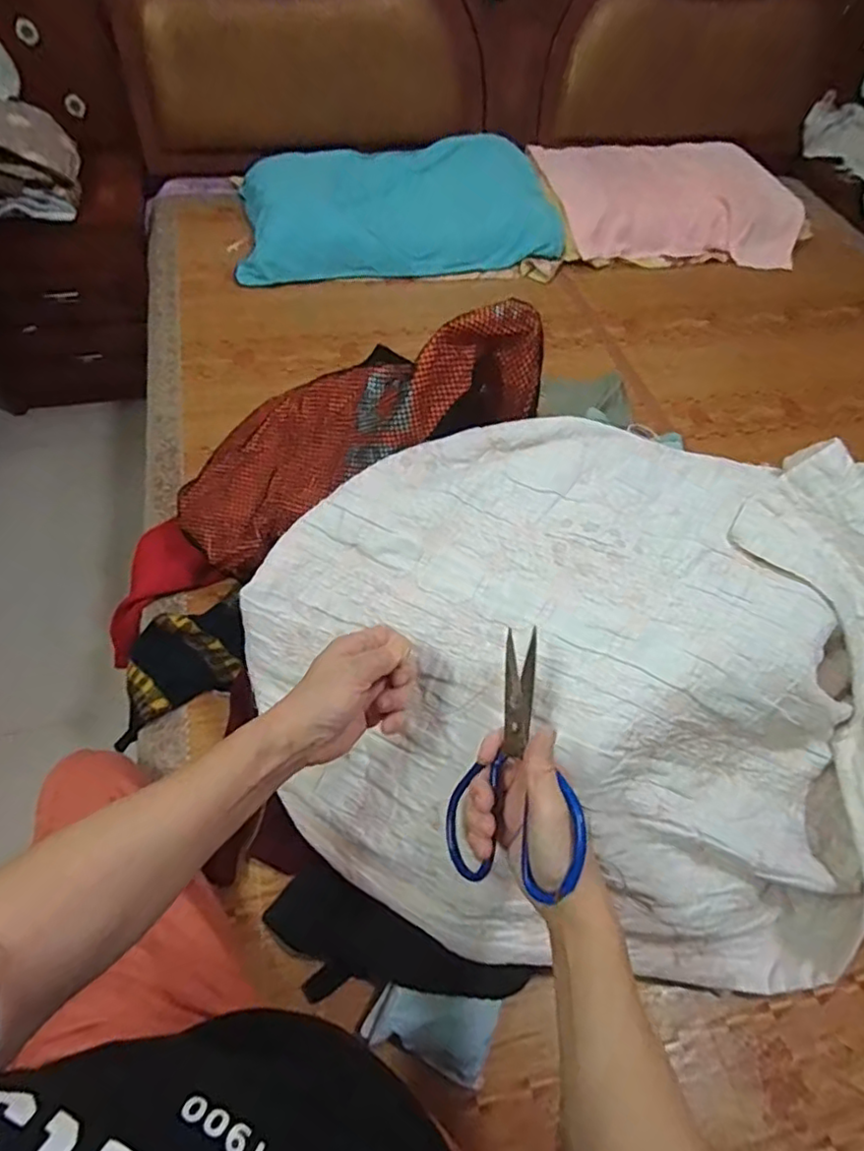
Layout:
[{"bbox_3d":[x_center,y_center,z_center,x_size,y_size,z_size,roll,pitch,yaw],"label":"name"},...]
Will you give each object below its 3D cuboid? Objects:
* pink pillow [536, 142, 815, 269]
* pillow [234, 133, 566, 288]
[{"bbox_3d":[0.608,-0.977,1.607,0.682,0.113,0.455,-2,55,-5],"label":"pink pillow"},{"bbox_3d":[-0.083,-0.871,1.462,0.724,0.108,0.421,-11,56,-11],"label":"pillow"}]

